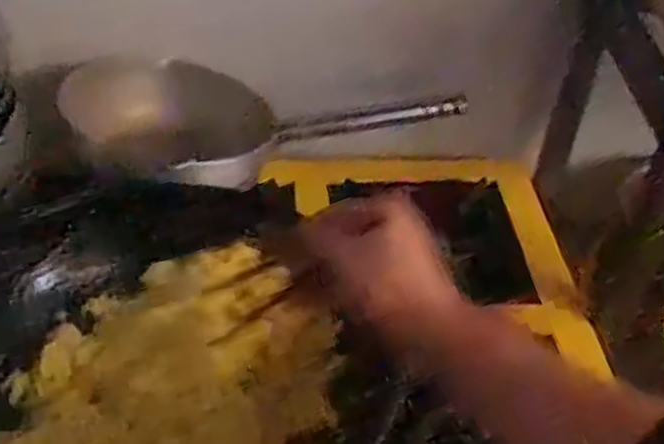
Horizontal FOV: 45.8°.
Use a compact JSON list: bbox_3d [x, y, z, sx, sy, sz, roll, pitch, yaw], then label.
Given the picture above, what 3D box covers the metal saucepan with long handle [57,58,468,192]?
[{"bbox_3d":[-0.073,-0.107,0.812,0.365,0.082,0.179,-13,43,-18],"label":"metal saucepan with long handle"}]

